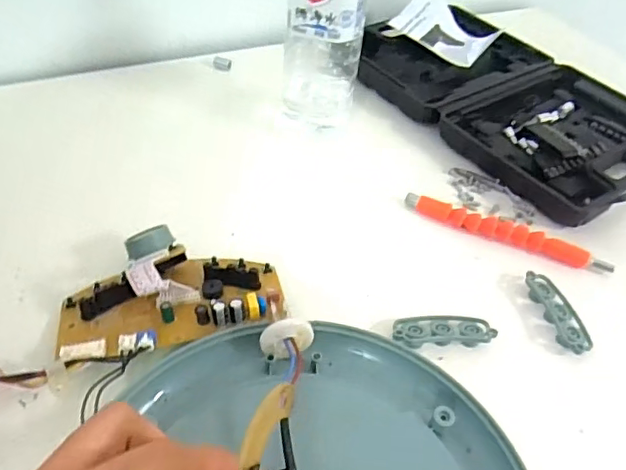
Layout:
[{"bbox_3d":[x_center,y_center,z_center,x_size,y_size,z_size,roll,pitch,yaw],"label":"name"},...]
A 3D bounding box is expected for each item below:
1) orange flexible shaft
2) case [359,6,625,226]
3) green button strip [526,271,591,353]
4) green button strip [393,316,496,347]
[{"bbox_3d":[0.156,-0.002,0.464,0.164,0.016,0.014,21,49,12],"label":"orange flexible shaft"},{"bbox_3d":[0.202,-0.142,0.582,0.205,0.036,0.316,-26,56,-26],"label":"case"},{"bbox_3d":[0.178,0.055,0.409,0.027,0.011,0.069,-3,49,-9],"label":"green button strip"},{"bbox_3d":[0.088,0.066,0.391,0.069,0.011,0.024,-3,49,-9],"label":"green button strip"}]

